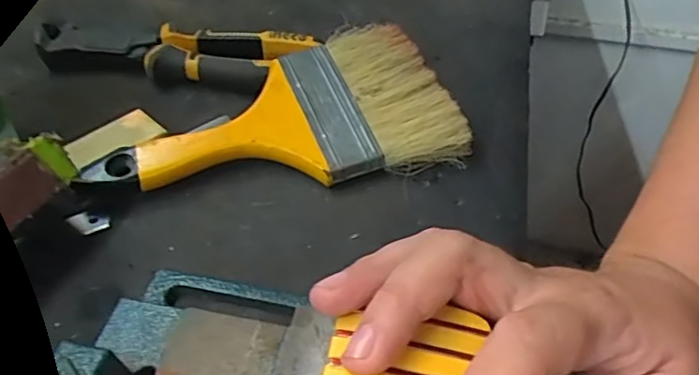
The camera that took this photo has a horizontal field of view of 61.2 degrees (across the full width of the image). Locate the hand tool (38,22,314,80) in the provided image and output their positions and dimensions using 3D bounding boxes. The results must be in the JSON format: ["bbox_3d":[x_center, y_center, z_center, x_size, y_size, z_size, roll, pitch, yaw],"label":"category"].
[{"bbox_3d":[-0.125,-0.096,0.420,0.193,0.021,0.046,5,45,5],"label":"hand tool"}]

